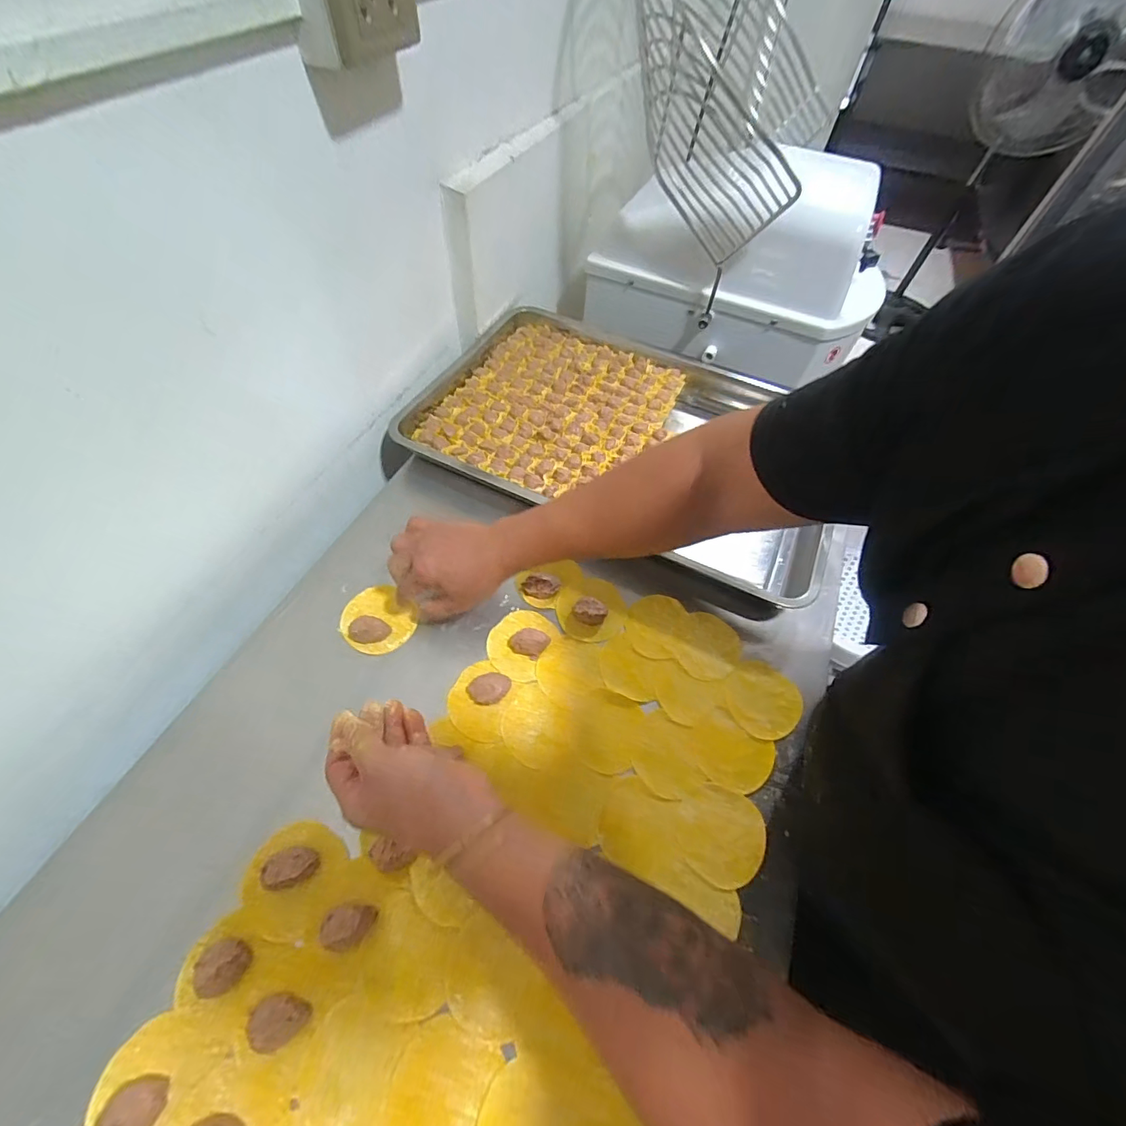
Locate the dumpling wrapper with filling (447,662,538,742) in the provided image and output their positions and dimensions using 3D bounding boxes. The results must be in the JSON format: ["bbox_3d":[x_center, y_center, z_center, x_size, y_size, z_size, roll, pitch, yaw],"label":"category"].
[{"bbox_3d":[-0.082,0.141,0.503,0.073,0.015,0.077,23,58,12],"label":"dumpling wrapper with filling"}]

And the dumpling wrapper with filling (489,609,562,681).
[{"bbox_3d":[-0.049,0.086,0.538,0.068,0.019,0.081,20,58,10],"label":"dumpling wrapper with filling"}]

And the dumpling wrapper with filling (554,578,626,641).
[{"bbox_3d":[0.035,0.050,0.575,0.080,0.021,0.085,2,56,-2],"label":"dumpling wrapper with filling"}]

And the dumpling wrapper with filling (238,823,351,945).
[{"bbox_3d":[-0.234,0.267,0.409,0.073,0.020,0.081,12,57,5],"label":"dumpling wrapper with filling"}]

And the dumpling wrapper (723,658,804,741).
[{"bbox_3d":[0.219,0.150,0.528,0.078,0.004,0.084,4,54,-5],"label":"dumpling wrapper"}]

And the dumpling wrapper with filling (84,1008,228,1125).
[{"bbox_3d":[-0.291,0.370,0.342,0.075,0.013,0.076,2,56,-2],"label":"dumpling wrapper with filling"}]

